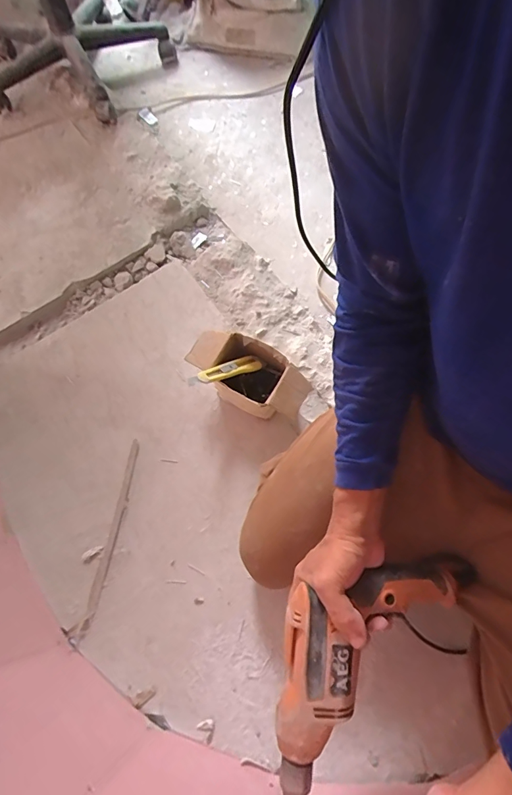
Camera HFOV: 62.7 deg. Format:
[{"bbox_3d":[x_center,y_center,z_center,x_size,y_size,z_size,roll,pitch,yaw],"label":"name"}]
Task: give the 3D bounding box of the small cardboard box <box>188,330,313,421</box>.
[{"bbox_3d":[-0.010,-0.033,0.806,0.225,0.107,0.119,33,74,17],"label":"small cardboard box"}]

